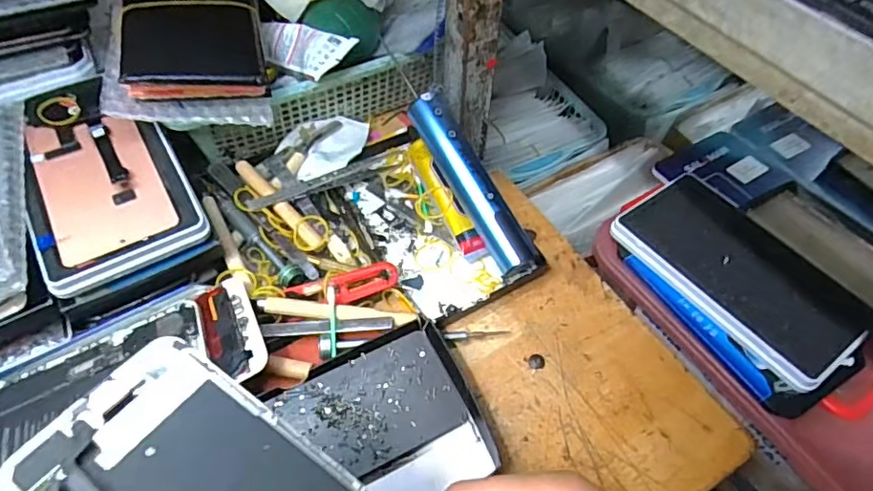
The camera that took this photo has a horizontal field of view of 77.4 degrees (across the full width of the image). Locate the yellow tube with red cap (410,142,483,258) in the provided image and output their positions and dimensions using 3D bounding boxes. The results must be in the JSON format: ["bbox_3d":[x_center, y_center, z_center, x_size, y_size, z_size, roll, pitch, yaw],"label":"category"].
[{"bbox_3d":[0.005,-0.039,0.436,0.017,0.027,0.106,-23,58,-17],"label":"yellow tube with red cap"}]

